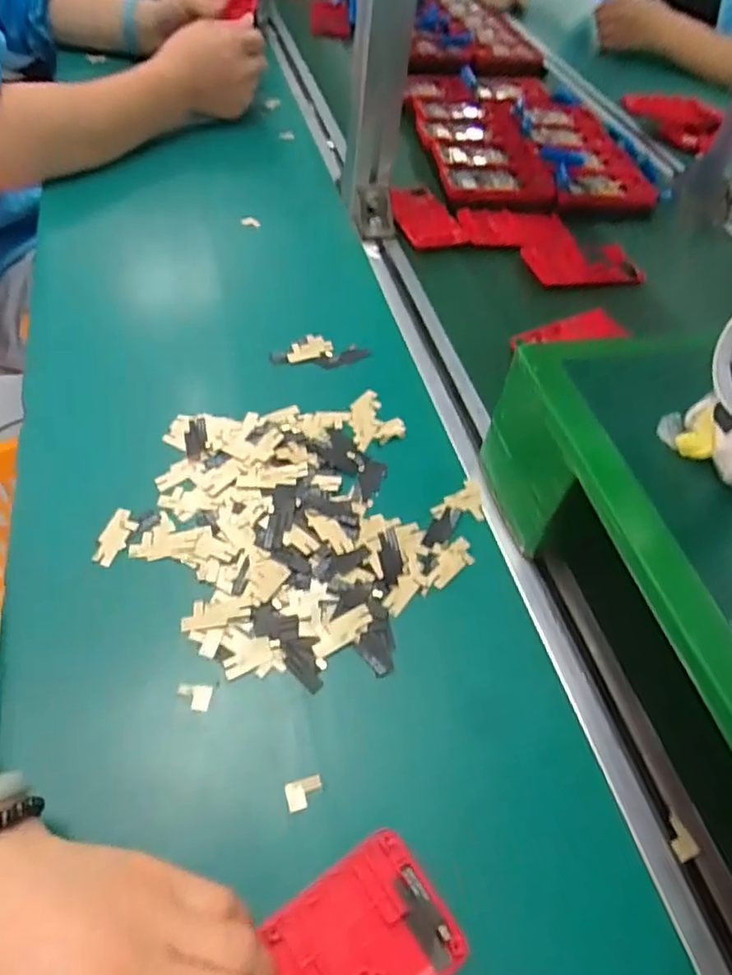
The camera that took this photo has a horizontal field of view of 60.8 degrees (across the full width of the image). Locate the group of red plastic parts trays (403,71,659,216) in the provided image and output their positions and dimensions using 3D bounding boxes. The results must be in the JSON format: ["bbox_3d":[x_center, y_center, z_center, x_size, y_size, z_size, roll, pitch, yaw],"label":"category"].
[{"bbox_3d":[0.191,-0.451,0.784,0.263,0.022,0.362,1,52,-8],"label":"group of red plastic parts trays"}]

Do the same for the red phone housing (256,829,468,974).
[{"bbox_3d":[-0.019,0.208,0.261,0.121,0.010,0.062,-28,60,-25],"label":"red phone housing"}]

